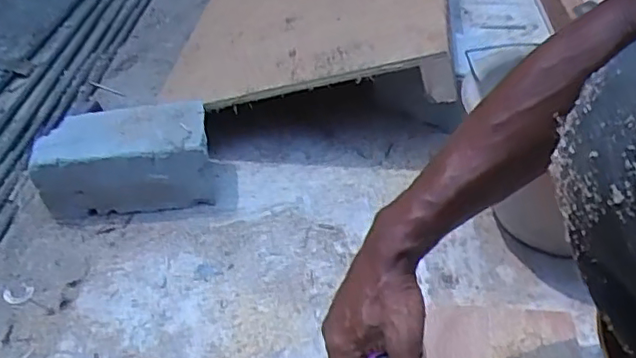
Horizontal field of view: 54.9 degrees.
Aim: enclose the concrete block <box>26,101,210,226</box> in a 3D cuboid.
[{"bbox_3d":[-0.244,-0.024,0.783,0.210,0.103,0.107,-8,42,-5],"label":"concrete block"}]

